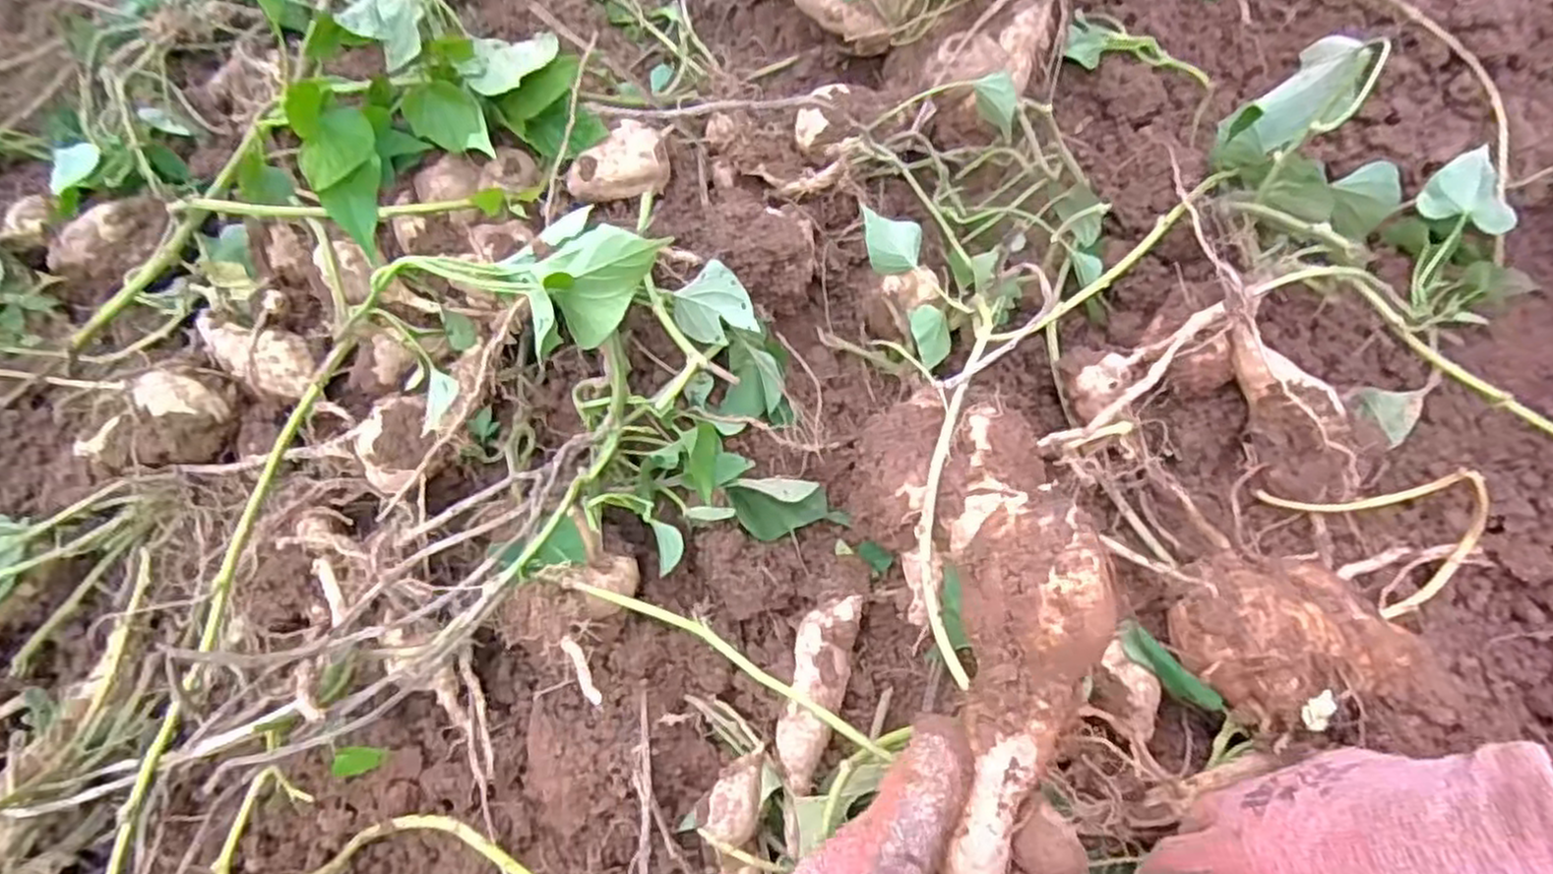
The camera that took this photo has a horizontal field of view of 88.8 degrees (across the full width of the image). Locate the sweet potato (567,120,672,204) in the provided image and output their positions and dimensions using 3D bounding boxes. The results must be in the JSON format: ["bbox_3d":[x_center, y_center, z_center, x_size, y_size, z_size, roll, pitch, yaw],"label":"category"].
[{"bbox_3d":[-0.107,-0.183,0.532,0.068,0.034,0.033,-14,57,-5],"label":"sweet potato"}]

